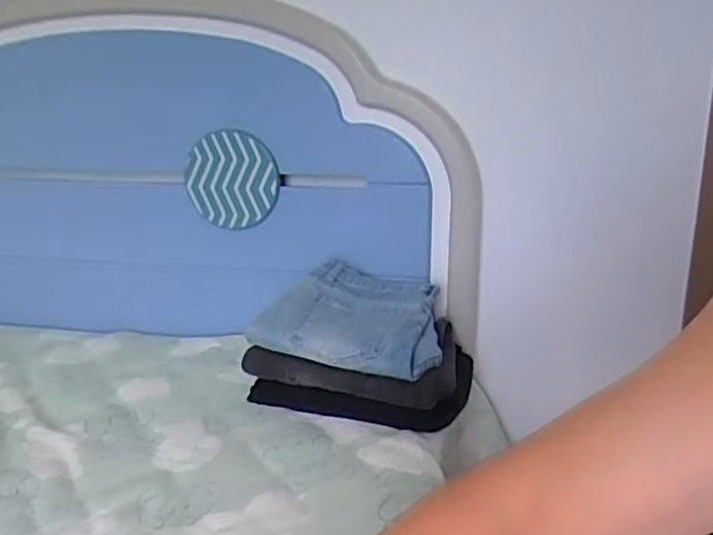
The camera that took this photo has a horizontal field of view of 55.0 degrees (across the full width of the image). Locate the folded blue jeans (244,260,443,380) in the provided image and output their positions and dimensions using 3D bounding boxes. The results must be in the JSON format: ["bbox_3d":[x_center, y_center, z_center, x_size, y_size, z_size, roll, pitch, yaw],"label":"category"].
[{"bbox_3d":[0.018,0.068,1.108,0.263,0.085,0.314,5,16,20],"label":"folded blue jeans"}]

